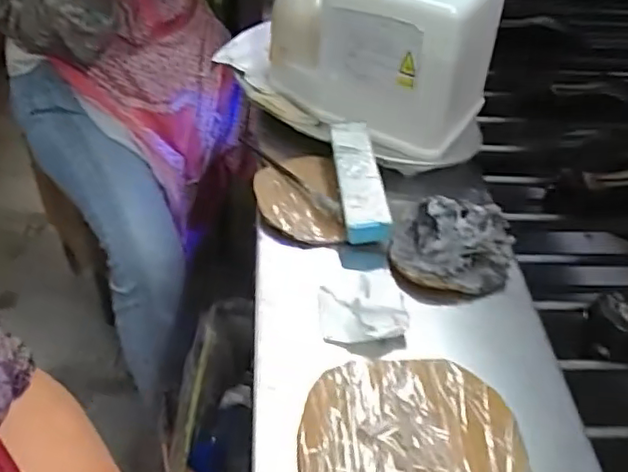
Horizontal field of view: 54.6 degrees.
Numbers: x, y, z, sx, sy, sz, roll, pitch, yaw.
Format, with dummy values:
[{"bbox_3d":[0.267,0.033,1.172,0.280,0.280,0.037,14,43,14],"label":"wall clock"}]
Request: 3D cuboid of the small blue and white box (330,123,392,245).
[{"bbox_3d":[0.042,-0.057,0.586,0.040,0.026,0.134,-3,57,-8],"label":"small blue and white box"}]

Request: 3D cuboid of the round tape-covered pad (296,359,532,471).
[{"bbox_3d":[0.068,0.152,0.418,0.152,0.031,0.142,2,43,-2],"label":"round tape-covered pad"}]

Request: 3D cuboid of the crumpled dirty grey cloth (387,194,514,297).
[{"bbox_3d":[0.128,0.010,0.546,0.112,0.068,0.085,9,43,4],"label":"crumpled dirty grey cloth"}]

